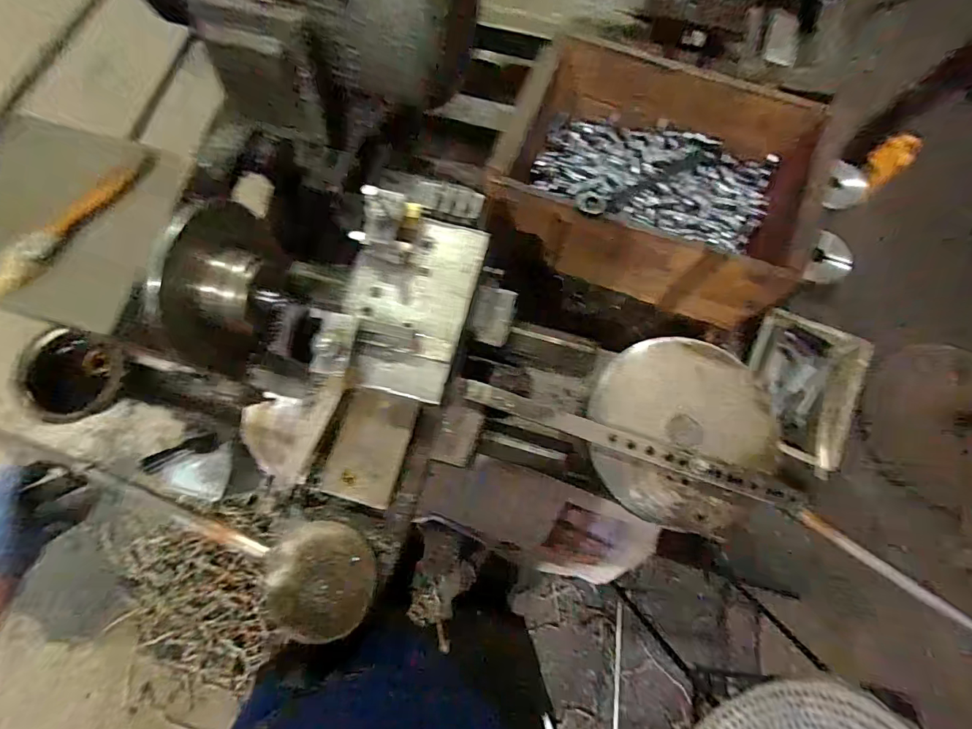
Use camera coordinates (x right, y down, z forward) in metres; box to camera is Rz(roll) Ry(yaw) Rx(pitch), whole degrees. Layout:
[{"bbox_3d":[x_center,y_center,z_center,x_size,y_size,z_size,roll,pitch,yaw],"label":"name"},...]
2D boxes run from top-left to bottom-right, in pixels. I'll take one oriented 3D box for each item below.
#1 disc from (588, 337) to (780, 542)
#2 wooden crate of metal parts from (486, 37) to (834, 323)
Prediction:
[{"bbox_3d":[0.195,0.066,0.457,0.183,0.024,0.177,0,76,1],"label":"disc"},{"bbox_3d":[0.211,-0.236,0.574,0.353,0.140,0.259,23,78,6],"label":"wooden crate of metal parts"}]

